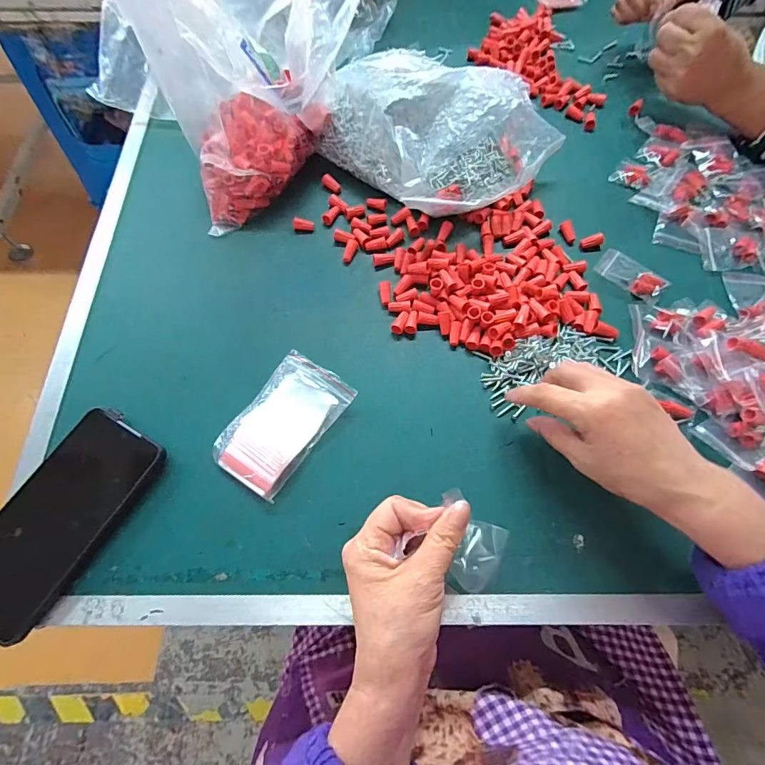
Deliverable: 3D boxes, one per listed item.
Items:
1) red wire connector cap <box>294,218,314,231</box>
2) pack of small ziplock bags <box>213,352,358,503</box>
[{"bbox_3d":[-0.083,-0.165,0.439,0.022,0.012,0.010,-4,66,-2],"label":"red wire connector cap"},{"bbox_3d":[-0.083,0.034,0.360,0.073,0.014,0.116,30,70,12],"label":"pack of small ziplock bags"}]

